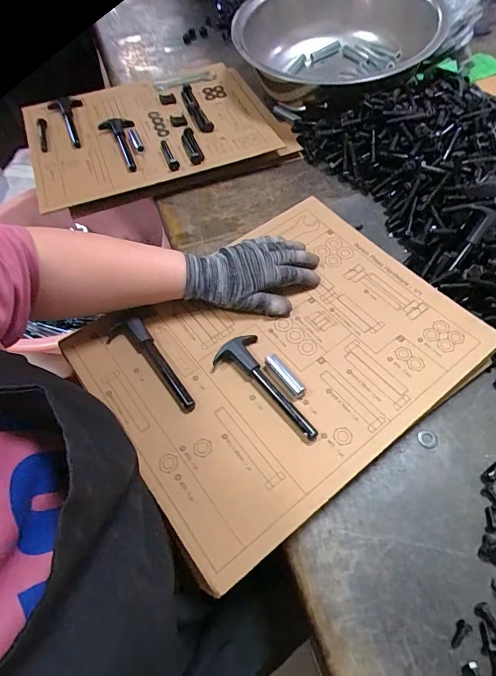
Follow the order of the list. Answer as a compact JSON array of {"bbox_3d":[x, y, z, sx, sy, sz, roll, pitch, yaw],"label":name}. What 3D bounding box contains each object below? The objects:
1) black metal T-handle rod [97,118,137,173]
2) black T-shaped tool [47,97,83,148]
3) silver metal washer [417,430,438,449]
[{"bbox_3d":[-0.196,-0.306,0.630,0.052,0.017,0.131,-19,60,-9],"label":"black metal T-handle rod"},{"bbox_3d":[-0.290,-0.358,0.665,0.052,0.022,0.134,-23,61,-11],"label":"black T-shaped tool"},{"bbox_3d":[0.187,0.106,0.421,0.019,0.004,0.020,-1,59,2],"label":"silver metal washer"}]

